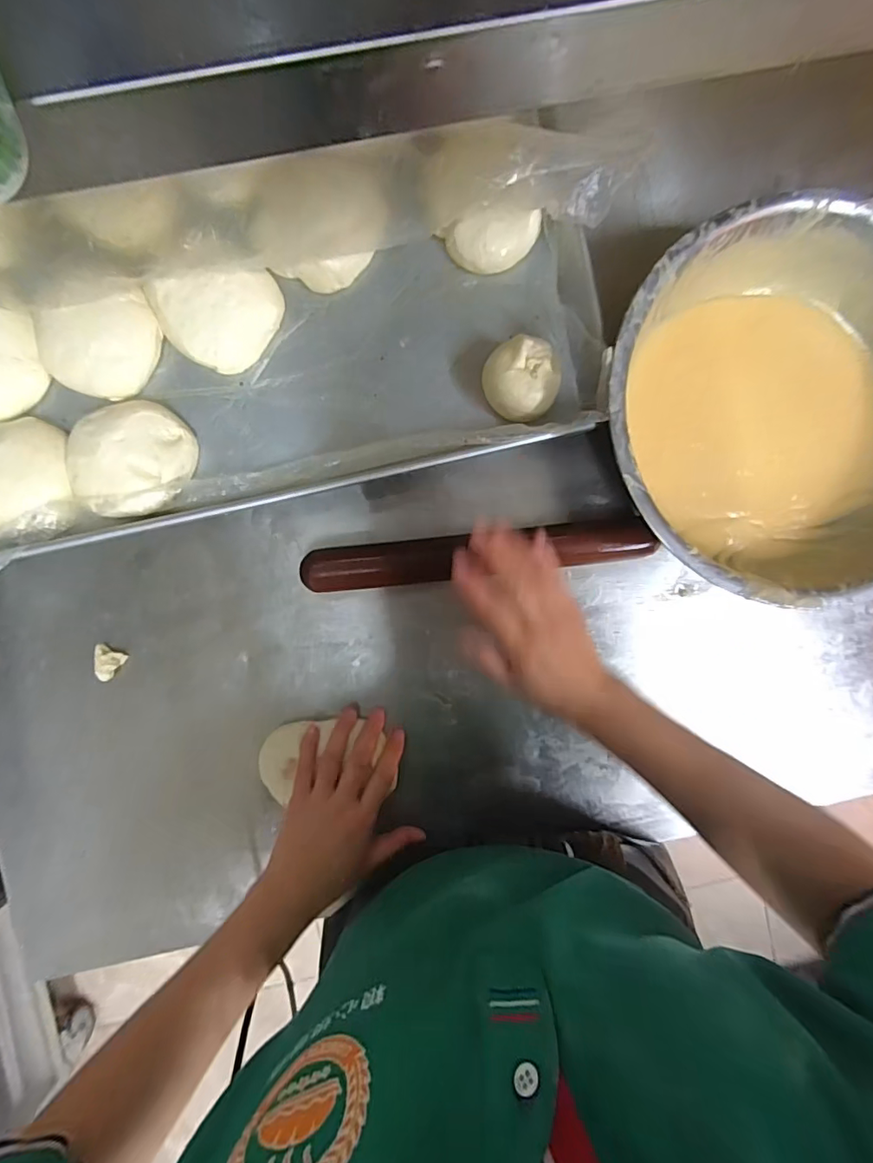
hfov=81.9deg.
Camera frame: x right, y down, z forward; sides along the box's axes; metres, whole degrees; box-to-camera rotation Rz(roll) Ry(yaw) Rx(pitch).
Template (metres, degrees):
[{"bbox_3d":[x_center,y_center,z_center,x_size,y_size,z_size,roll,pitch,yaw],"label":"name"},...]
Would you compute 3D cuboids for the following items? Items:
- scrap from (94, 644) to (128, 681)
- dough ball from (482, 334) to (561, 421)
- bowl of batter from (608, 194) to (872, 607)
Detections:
[{"bbox_3d":[-0.304,0.075,0.464,0.025,0.019,0.026,31,90,-3],"label":"scrap"},{"bbox_3d":[0.076,-0.180,0.450,0.061,0.045,0.064,0,92,-3],"label":"dough ball"},{"bbox_3d":[0.298,-0.144,0.435,0.318,0.094,0.307,0,92,-3],"label":"bowl of batter"}]

